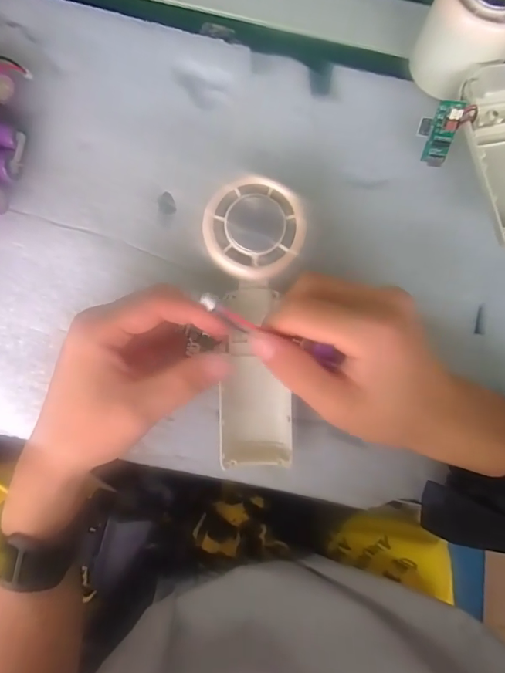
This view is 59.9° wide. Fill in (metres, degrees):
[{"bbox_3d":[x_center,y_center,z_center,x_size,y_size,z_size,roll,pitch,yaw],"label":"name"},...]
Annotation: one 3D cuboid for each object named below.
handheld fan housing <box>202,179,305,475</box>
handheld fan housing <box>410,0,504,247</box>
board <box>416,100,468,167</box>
[{"bbox_3d":[0.002,-0.003,0.249,0.051,0.028,0.165,-1,103,-3],"label":"handheld fan housing"},{"bbox_3d":[0.143,-0.135,0.269,0.060,0.052,0.167,-12,87,-1],"label":"handheld fan housing"},{"bbox_3d":[0.110,-0.122,0.263,0.021,0.038,0.004,28,59,19],"label":"board"}]

